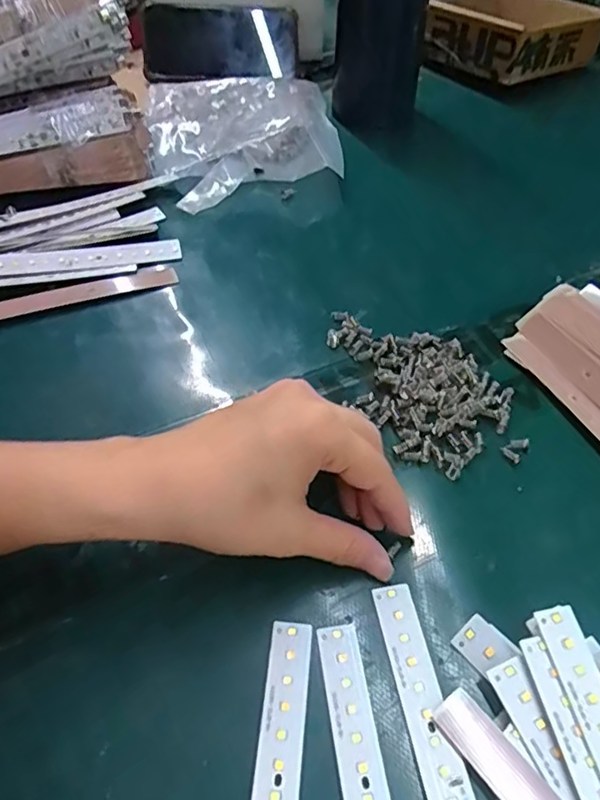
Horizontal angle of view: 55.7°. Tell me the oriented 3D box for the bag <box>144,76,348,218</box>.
[{"bbox_3d":[-0.054,-0.250,0.527,0.172,0.020,0.202,-6,51,-4],"label":"bag"}]

